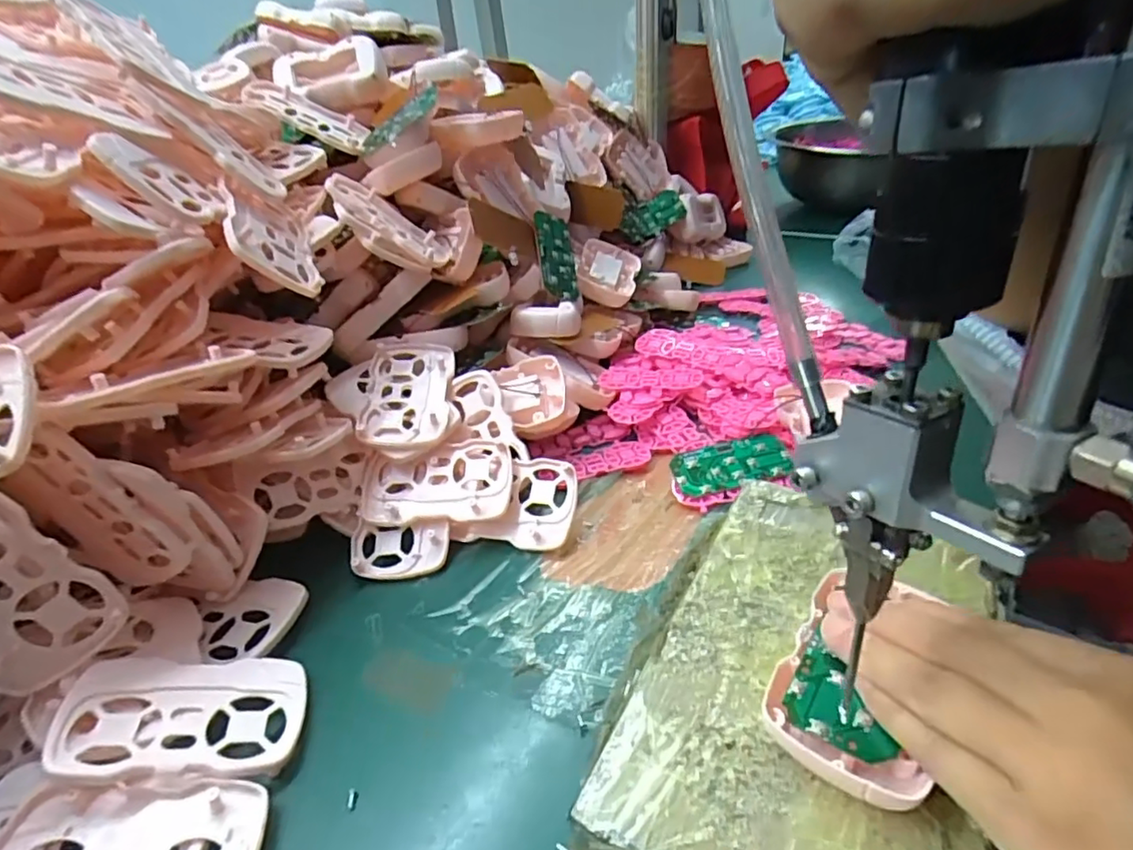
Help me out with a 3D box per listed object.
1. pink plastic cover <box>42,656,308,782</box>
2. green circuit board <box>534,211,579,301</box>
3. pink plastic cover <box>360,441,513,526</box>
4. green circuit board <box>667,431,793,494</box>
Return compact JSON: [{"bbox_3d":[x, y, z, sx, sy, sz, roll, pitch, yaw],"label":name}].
[{"bbox_3d":[-0.158,0.119,0.249,0.088,0.004,0.054,10,28,-20],"label":"pink plastic cover"},{"bbox_3d":[-0.009,-0.137,0.484,0.041,0.072,0.005,-1,-9,-44],"label":"green circuit board"},{"bbox_3d":[-0.078,0.036,0.362,0.089,0.011,0.052,-3,54,2],"label":"pink plastic cover"},{"bbox_3d":[0.104,0.022,0.381,0.073,0.007,0.039,-9,33,-5],"label":"green circuit board"}]

